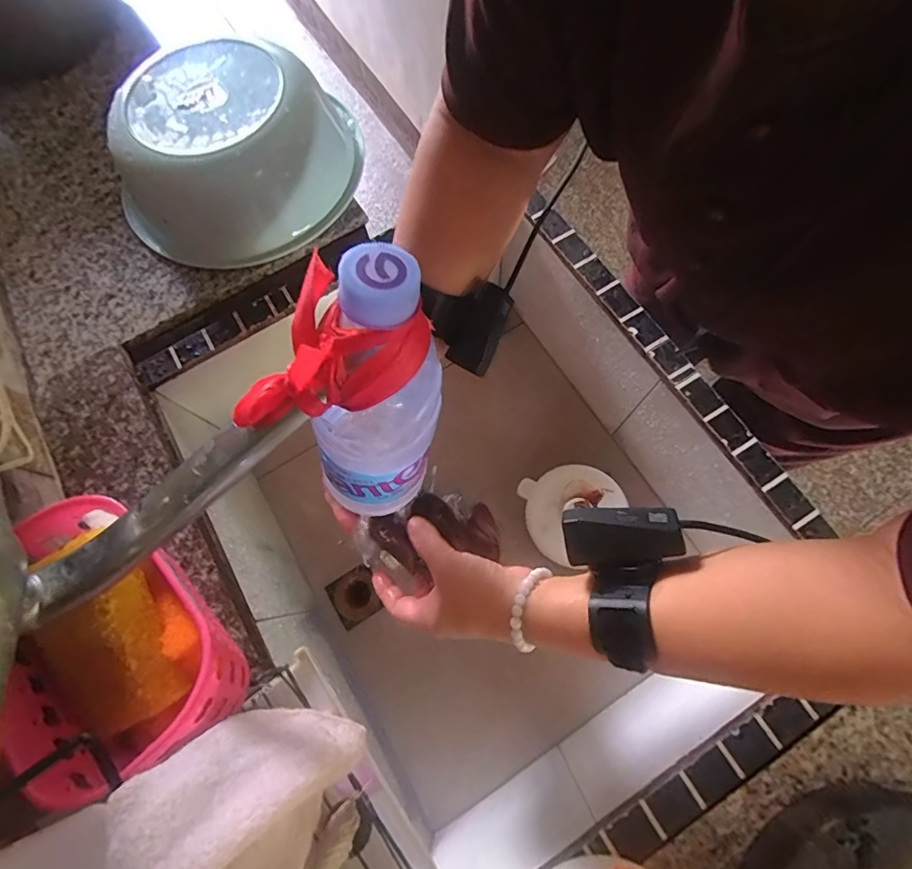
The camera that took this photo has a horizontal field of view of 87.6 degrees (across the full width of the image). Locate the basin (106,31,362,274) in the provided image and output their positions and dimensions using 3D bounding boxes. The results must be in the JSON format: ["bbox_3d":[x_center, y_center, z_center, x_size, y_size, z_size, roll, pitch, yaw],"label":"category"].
[{"bbox_3d":[-0.262,-0.334,0.567,0.262,0.110,0.262,-1,72,4],"label":"basin"}]

